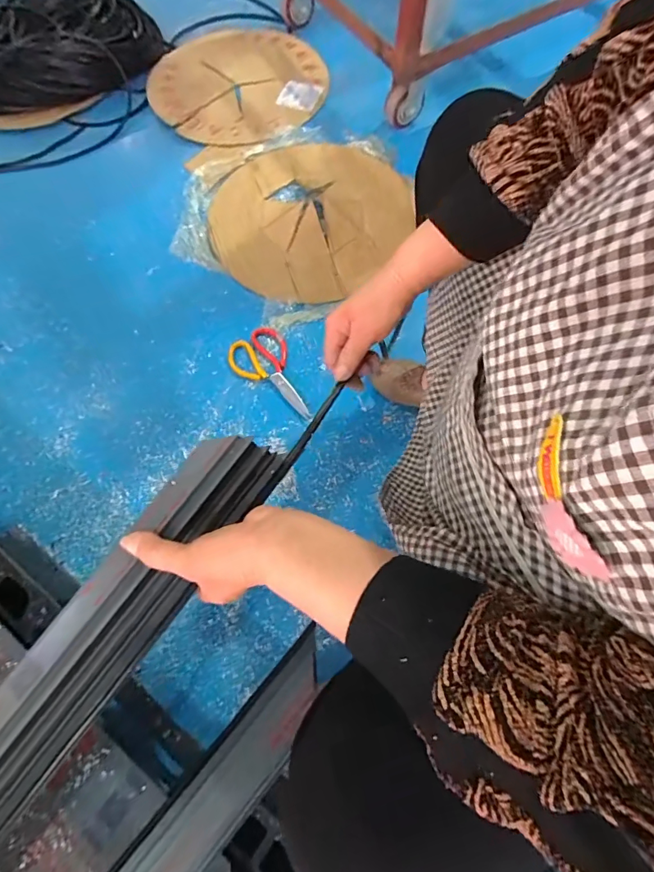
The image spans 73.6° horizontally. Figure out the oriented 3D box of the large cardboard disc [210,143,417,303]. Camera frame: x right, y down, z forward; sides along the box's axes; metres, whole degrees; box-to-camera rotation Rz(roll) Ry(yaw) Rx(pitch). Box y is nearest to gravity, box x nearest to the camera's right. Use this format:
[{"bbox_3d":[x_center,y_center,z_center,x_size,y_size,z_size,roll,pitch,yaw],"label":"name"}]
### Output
[{"bbox_3d":[-0.045,-0.498,0.983,0.415,0.023,0.433,-1,71,4],"label":"large cardboard disc"}]

